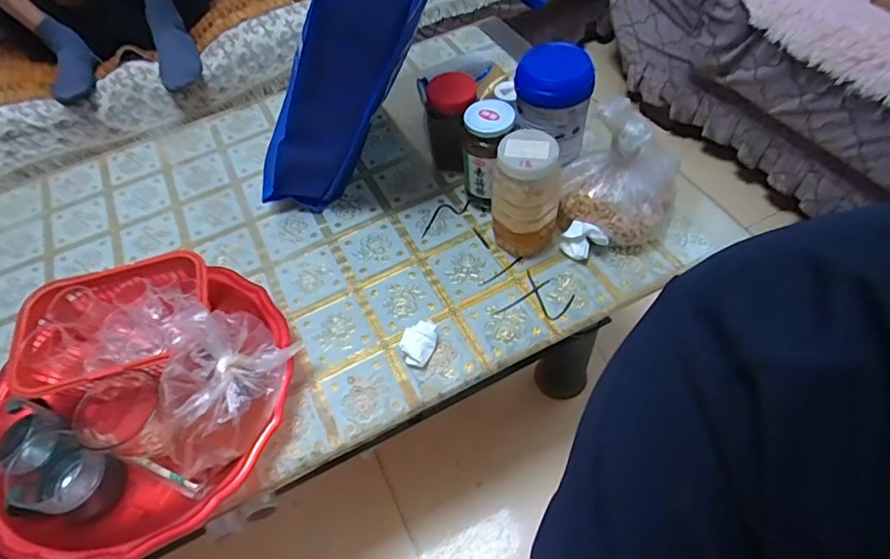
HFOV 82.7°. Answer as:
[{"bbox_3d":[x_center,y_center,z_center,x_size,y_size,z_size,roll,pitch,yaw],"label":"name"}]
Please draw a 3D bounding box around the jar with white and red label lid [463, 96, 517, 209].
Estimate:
[{"bbox_3d":[0.058,-0.165,0.705,0.072,0.154,0.070,23,59,19],"label":"jar with white and red label lid"}]

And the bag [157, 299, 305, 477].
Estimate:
[{"bbox_3d":[-0.233,0.102,0.543,0.109,0.086,0.181,6,55,9],"label":"bag"}]

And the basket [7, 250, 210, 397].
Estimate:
[{"bbox_3d":[-0.379,0.058,0.592,0.202,0.067,0.149,-15,54,-7],"label":"basket"}]

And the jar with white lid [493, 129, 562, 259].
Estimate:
[{"bbox_3d":[0.104,-0.101,0.647,0.084,0.167,0.069,6,55,8],"label":"jar with white lid"}]

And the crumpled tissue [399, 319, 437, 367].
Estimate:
[{"bbox_3d":[-0.031,0.076,0.615,0.037,0.029,0.056,17,57,16],"label":"crumpled tissue"}]

